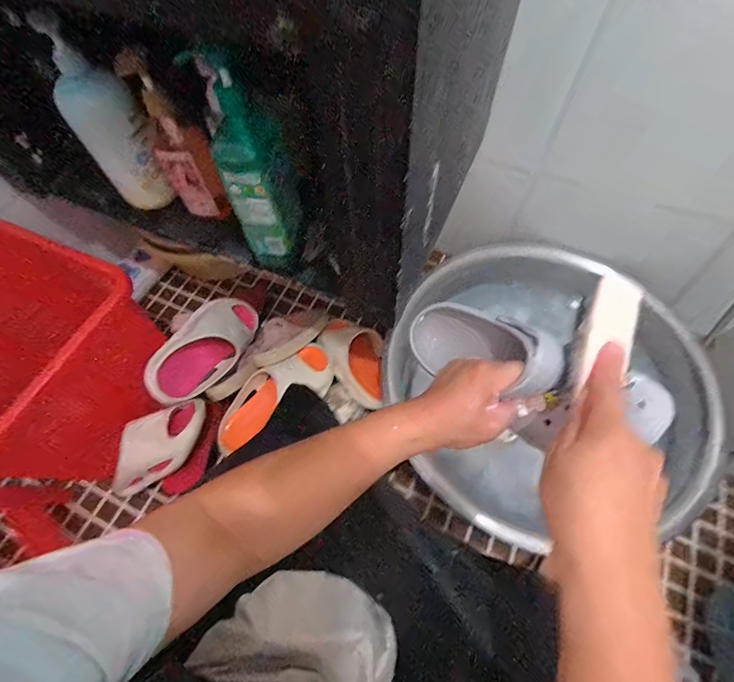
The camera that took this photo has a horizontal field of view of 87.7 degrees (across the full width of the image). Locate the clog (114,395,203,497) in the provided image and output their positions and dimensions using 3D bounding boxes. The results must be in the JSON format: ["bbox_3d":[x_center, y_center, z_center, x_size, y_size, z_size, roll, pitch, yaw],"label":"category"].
[{"bbox_3d":[-0.375,0.185,0.697,0.103,0.063,0.187,41,72,19],"label":"clog"}]

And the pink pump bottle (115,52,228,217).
[{"bbox_3d":[-0.271,-0.277,0.556,0.073,0.241,0.057,-30,67,-12],"label":"pink pump bottle"}]

